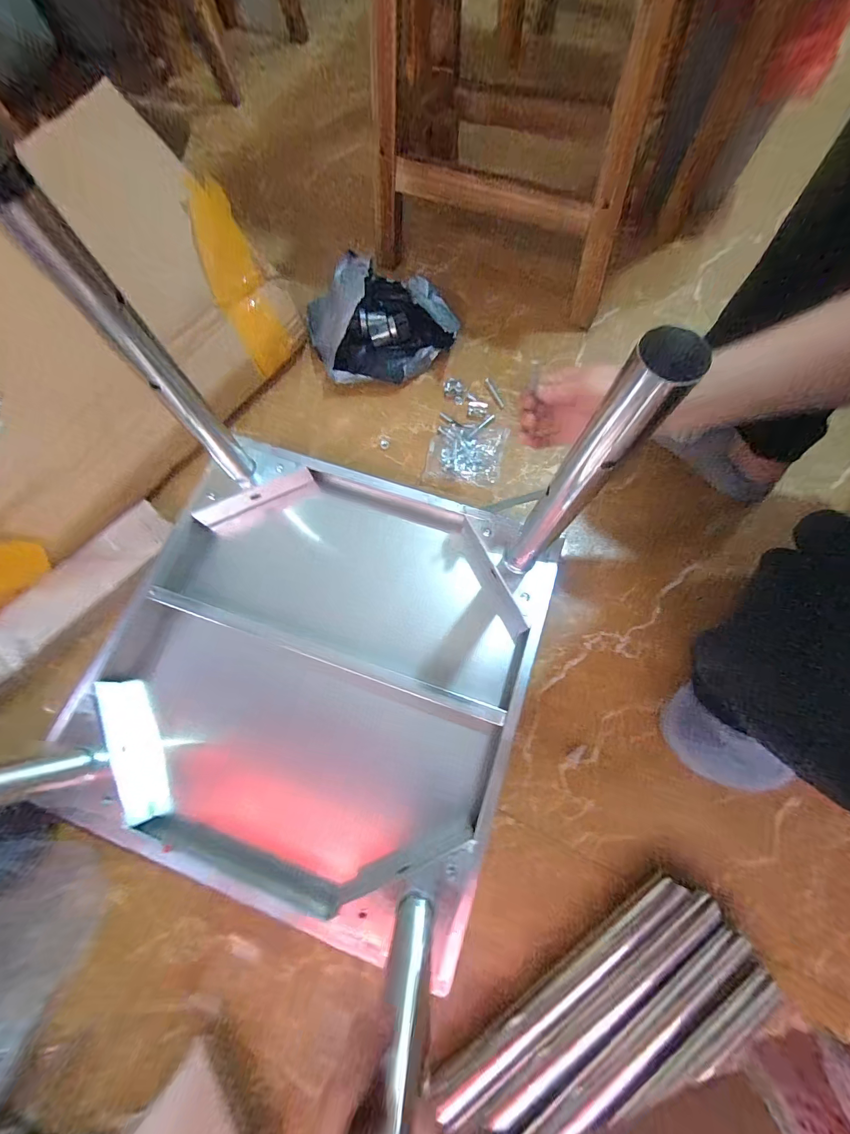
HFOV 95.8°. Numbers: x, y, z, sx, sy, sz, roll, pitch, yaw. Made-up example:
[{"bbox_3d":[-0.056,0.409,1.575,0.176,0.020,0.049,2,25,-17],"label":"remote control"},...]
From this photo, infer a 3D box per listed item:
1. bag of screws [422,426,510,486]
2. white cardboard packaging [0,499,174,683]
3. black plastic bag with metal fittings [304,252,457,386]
[{"bbox_3d":[0.062,-0.170,0.574,0.110,0.018,0.096,8,72,5],"label":"bag of screws"},{"bbox_3d":[-0.472,0.040,0.497,0.315,0.016,0.078,-44,74,-12],"label":"white cardboard packaging"},{"bbox_3d":[-0.072,-0.396,0.597,0.216,0.109,0.176,-24,71,-6],"label":"black plastic bag with metal fittings"}]

